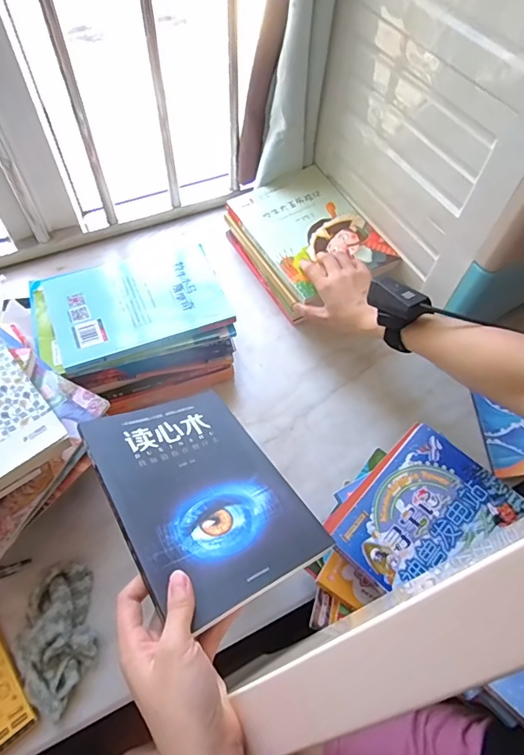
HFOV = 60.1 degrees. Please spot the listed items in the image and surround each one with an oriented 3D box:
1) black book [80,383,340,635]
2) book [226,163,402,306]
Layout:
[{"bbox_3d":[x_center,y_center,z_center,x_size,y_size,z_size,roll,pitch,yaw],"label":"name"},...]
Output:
[{"bbox_3d":[-0.055,0.092,0.393,0.145,0.011,0.207,-16,48,-32],"label":"black book"},{"bbox_3d":[0.074,-0.223,0.687,0.168,0.018,0.229,-27,65,-14],"label":"book"}]

